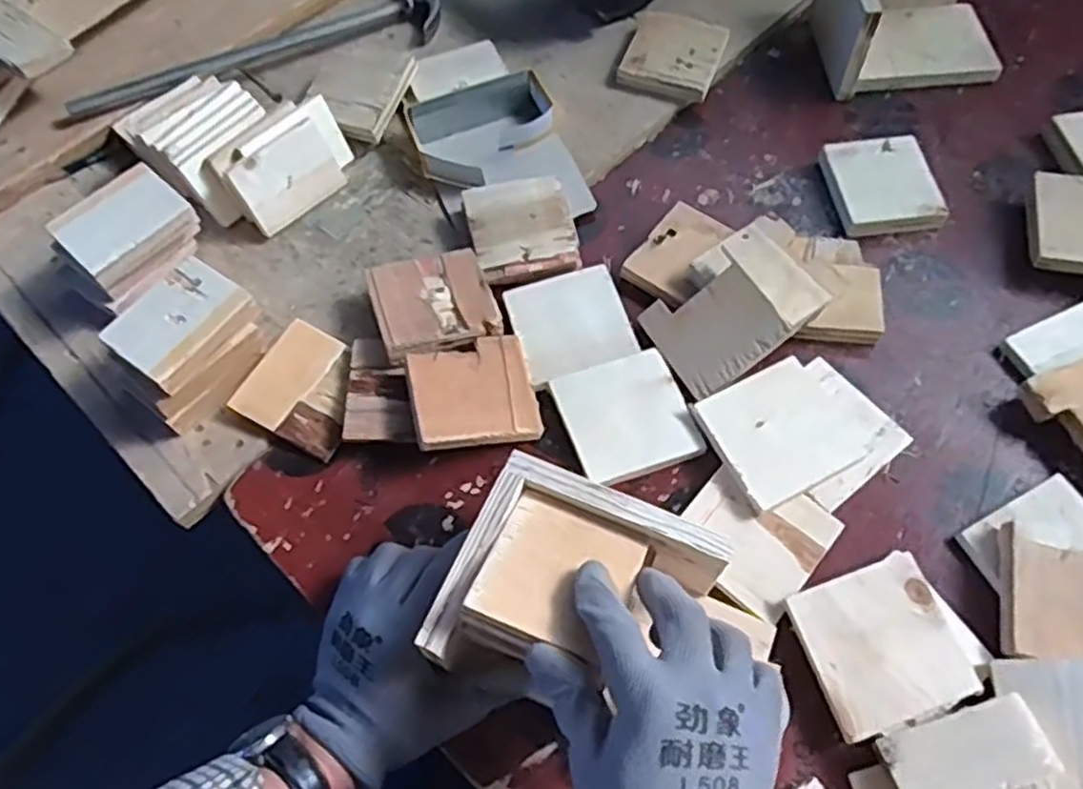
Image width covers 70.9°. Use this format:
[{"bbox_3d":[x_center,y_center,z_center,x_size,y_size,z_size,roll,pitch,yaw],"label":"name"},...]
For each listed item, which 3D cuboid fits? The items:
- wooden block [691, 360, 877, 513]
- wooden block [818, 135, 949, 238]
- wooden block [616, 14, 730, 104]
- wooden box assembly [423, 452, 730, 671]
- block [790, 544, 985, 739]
[{"bbox_3d":[0.174,0.026,0.553,0.103,0.014,0.091,-26,65,-11],"label":"wooden block"},{"bbox_3d":[0.296,-0.182,0.665,0.087,0.021,0.093,-5,63,-1],"label":"wooden block"},{"bbox_3d":[0.128,-0.328,0.738,0.087,0.023,0.084,17,65,10],"label":"wooden block"},{"bbox_3d":[0.021,0.106,0.427,0.137,0.051,0.121,22,66,12],"label":"wooden box assembly"},{"bbox_3d":[0.215,0.159,0.484,0.093,0.016,0.091,-17,64,-6],"label":"block"}]

